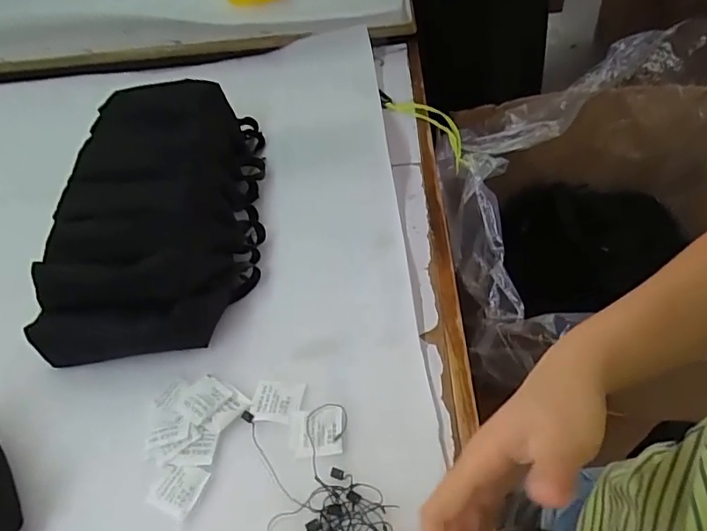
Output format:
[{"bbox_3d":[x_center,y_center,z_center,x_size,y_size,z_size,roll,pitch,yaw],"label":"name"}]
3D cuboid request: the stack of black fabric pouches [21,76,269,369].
[{"bbox_3d":[-0.215,-0.081,0.599,0.207,0.097,0.381,-7,47,1],"label":"stack of black fabric pouches"}]

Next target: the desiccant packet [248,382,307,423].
[{"bbox_3d":[-0.066,0.117,0.452,0.045,0.004,0.036,0,47,7],"label":"desiccant packet"}]

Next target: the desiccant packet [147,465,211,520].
[{"bbox_3d":[-0.136,0.171,0.407,0.038,0.004,0.037,14,51,20],"label":"desiccant packet"}]

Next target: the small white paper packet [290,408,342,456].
[{"bbox_3d":[-0.030,0.132,0.424,0.042,0.007,0.039,-5,47,3],"label":"small white paper packet"}]

